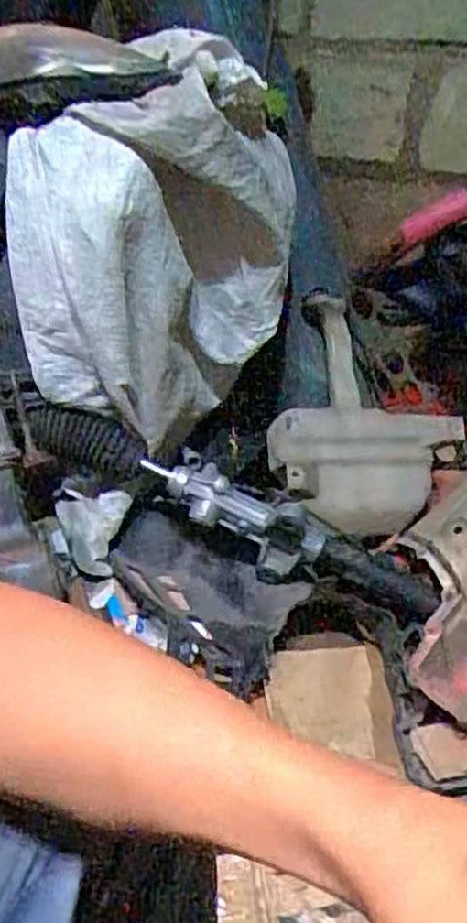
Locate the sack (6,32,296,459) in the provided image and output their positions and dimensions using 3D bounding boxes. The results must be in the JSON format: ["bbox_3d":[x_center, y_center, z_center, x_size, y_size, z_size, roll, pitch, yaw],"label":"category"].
[{"bbox_3d":[-0.100,-0.255,0.952,0.296,0.457,0.232,11,32,18],"label":"sack"}]

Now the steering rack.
[{"bbox_3d":[-0.002,0.072,1.035,0.607,0.125,0.068,24,33,2],"label":"steering rack"}]

